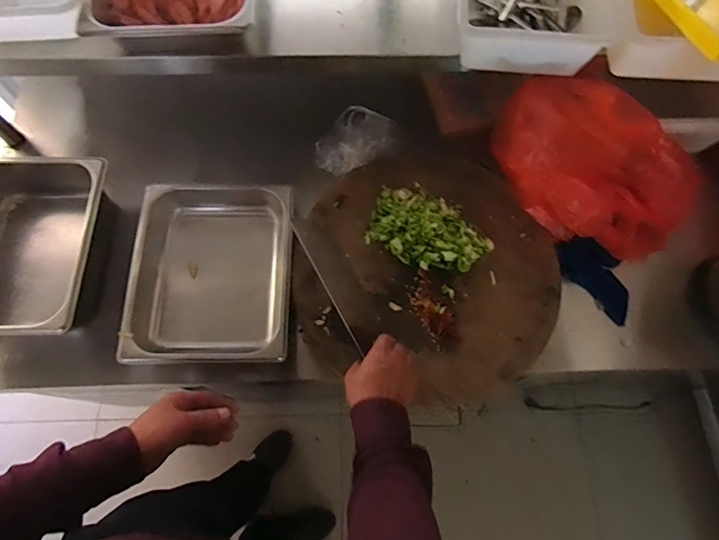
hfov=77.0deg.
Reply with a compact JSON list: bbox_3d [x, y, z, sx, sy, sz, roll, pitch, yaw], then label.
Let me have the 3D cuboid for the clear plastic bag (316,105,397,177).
[{"bbox_3d":[-0.012,-0.262,0.910,0.123,0.058,0.175,38,73,13],"label":"clear plastic bag"}]

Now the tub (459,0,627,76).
[{"bbox_3d":[0.277,-0.449,0.736,0.221,0.086,0.265,7,69,2],"label":"tub"}]

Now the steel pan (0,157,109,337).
[{"bbox_3d":[-0.605,-0.037,0.806,0.289,0.116,0.330,1,69,0],"label":"steel pan"}]

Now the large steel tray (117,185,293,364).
[{"bbox_3d":[-0.253,0.003,0.805,0.268,0.084,0.328,-1,69,-1],"label":"large steel tray"}]

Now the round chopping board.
[{"bbox_3d":[0.121,-0.008,0.779,0.436,0.064,0.441,0,69,-1],"label":"round chopping board"}]

